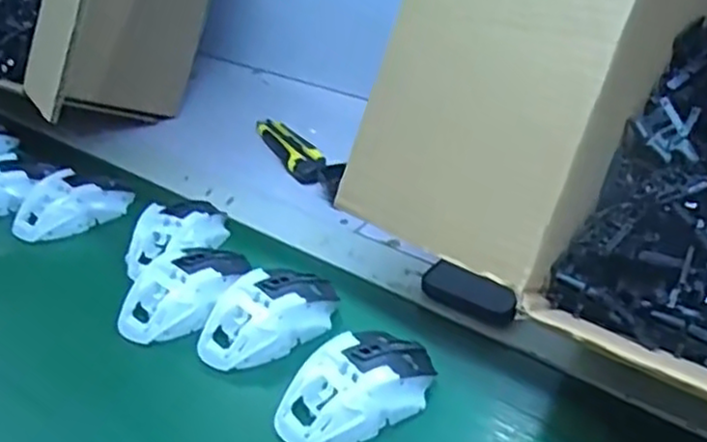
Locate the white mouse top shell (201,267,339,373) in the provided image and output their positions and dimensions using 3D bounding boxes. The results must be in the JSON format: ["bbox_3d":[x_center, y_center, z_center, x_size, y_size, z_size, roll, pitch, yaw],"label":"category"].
[{"bbox_3d":[-0.063,0.070,0.559,0.117,0.036,0.064,-27,44,-35],"label":"white mouse top shell"}]

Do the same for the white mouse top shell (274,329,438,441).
[{"bbox_3d":[0.002,0.108,0.494,0.113,0.032,0.060,-20,40,-28],"label":"white mouse top shell"}]

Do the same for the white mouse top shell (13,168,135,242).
[{"bbox_3d":[-0.267,-0.017,0.699,0.063,0.035,0.107,26,42,31],"label":"white mouse top shell"}]

